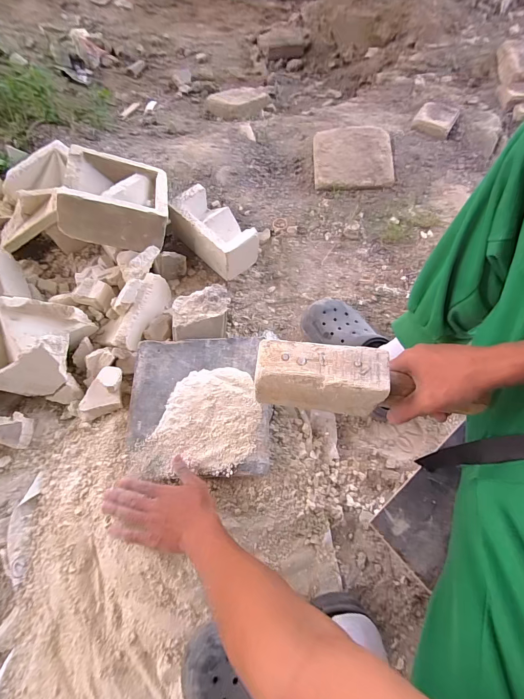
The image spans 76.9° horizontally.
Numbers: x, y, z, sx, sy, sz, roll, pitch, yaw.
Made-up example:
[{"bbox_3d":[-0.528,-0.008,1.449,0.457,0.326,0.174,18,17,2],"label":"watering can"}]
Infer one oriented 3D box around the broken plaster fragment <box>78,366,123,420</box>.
[{"bbox_3d":[-0.292,0.080,0.603,0.068,0.034,0.097,7,67,2],"label":"broken plaster fragment"}]

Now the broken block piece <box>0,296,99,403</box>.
[{"bbox_3d":[-0.435,-0.002,0.627,0.182,0.089,0.166,7,67,2],"label":"broken block piece"}]

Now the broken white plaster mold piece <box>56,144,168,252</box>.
[{"bbox_3d":[-0.320,-0.331,0.732,0.203,0.115,0.198,4,50,-23],"label":"broken white plaster mold piece"}]

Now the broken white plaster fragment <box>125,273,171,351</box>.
[{"bbox_3d":[-0.236,-0.075,0.683,0.028,0.085,0.167,10,67,2],"label":"broken white plaster fragment"}]

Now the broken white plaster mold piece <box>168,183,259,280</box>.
[{"bbox_3d":[-0.112,-0.275,0.779,0.198,0.109,0.123,38,72,14],"label":"broken white plaster mold piece"}]

